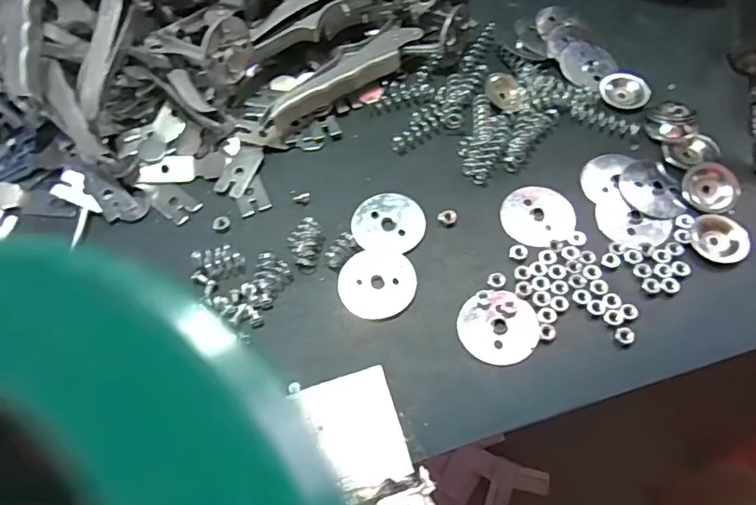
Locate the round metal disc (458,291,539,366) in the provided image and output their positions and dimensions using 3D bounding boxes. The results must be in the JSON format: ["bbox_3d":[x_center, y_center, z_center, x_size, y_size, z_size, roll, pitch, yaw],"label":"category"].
[{"bbox_3d":[0.072,0.044,0.312,0.046,0.004,0.044,-1,64,3],"label":"round metal disc"}]

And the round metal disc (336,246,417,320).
[{"bbox_3d":[0.000,0.018,0.329,0.047,0.004,0.046,-1,64,3],"label":"round metal disc"}]

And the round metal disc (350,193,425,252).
[{"bbox_3d":[0.007,-0.021,0.349,0.047,0.004,0.042,5,65,6],"label":"round metal disc"}]

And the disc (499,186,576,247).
[{"bbox_3d":[0.106,-0.025,0.345,0.045,0.004,0.046,-1,64,3],"label":"disc"}]

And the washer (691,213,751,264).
[{"bbox_3d":[0.215,-0.008,0.327,0.033,0.004,0.031,-1,64,3],"label":"washer"}]

